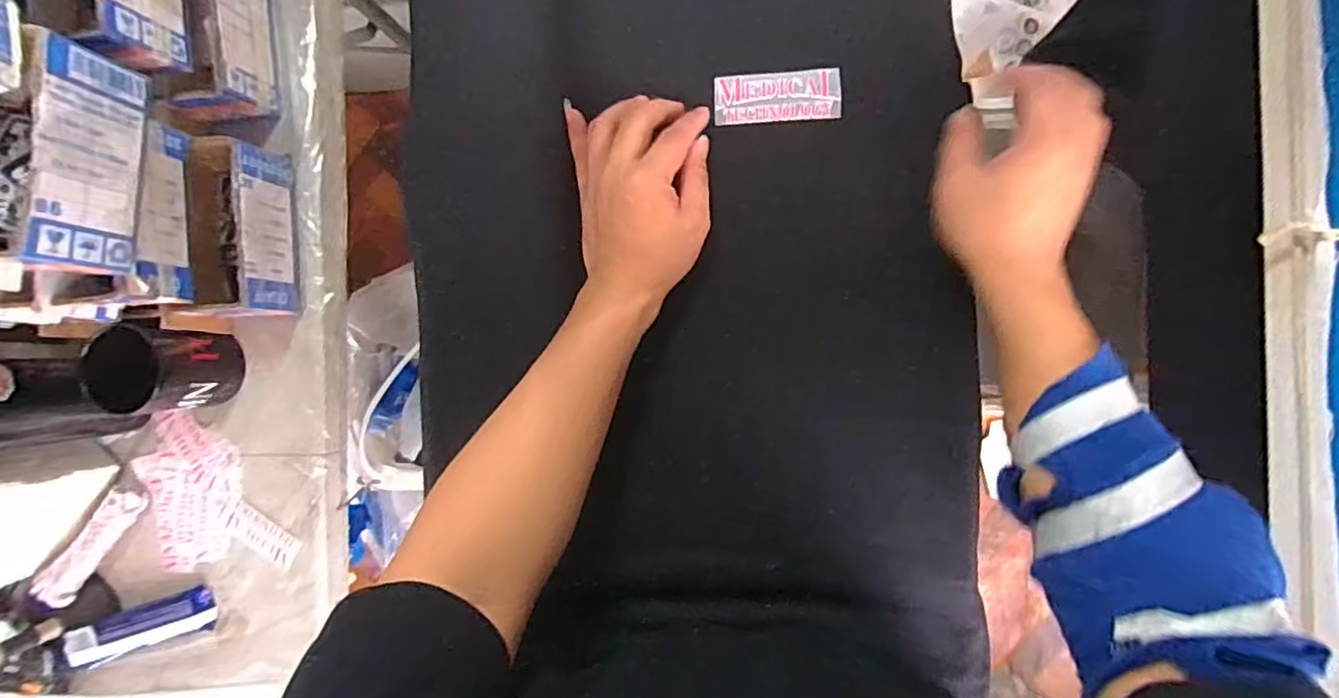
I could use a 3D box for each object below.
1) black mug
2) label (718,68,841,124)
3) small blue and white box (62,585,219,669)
[{"bbox_3d":[-0.485,0.019,0.601,0.089,0.086,0.080,4,90,6],"label":"black mug"},{"bbox_3d":[0.078,-0.184,0.457,0.090,0.004,0.037,-3,89,4],"label":"label"},{"bbox_3d":[-0.543,0.288,0.644,0.154,0.024,0.045,-19,88,6],"label":"small blue and white box"}]

